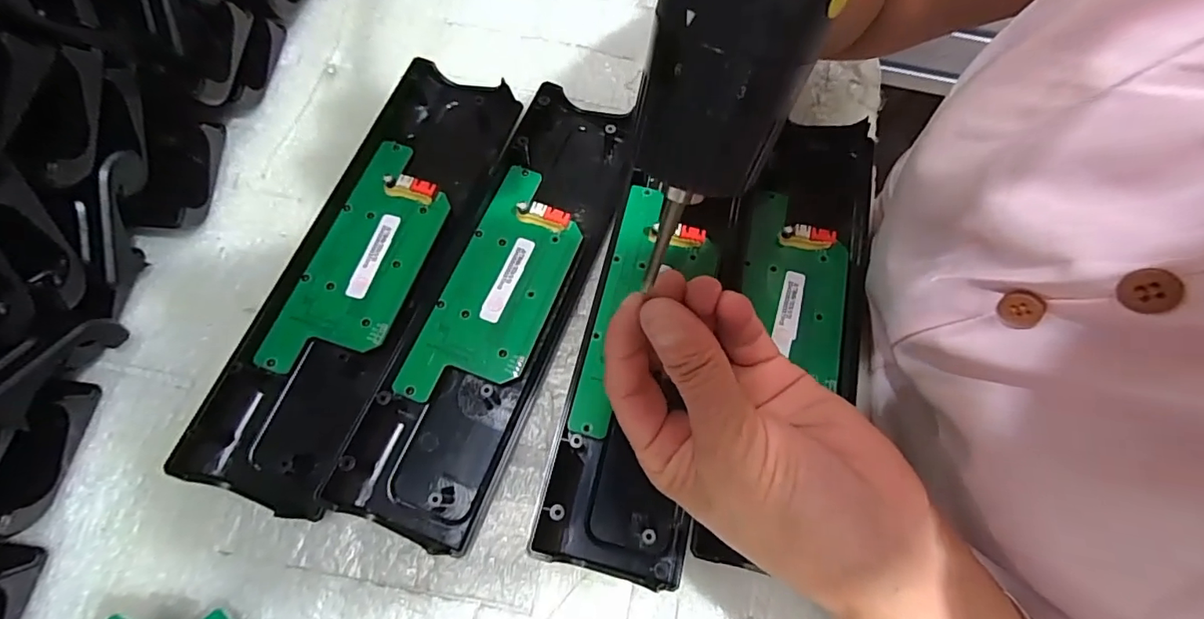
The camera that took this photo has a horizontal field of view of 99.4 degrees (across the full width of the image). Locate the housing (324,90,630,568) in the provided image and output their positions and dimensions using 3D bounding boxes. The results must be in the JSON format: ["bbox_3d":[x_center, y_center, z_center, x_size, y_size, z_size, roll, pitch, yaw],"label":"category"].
[{"bbox_3d":[-0.051,-0.012,0.267,0.074,0.016,0.245,19,70,6],"label":"housing"}]

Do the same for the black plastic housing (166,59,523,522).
[{"bbox_3d":[-0.124,-0.028,0.270,0.071,0.016,0.247,18,70,5],"label":"black plastic housing"}]

